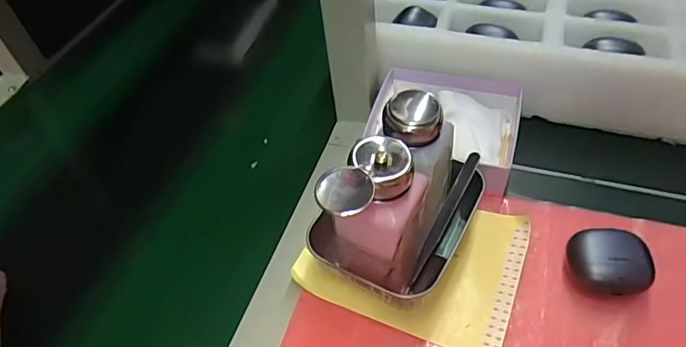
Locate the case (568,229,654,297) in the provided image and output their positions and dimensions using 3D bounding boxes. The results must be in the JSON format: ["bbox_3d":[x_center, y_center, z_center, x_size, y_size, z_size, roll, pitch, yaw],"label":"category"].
[{"bbox_3d":[0.198,0.068,0.373,0.050,0.033,0.048,-1,50,3],"label":"case"}]

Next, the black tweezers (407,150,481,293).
[{"bbox_3d":[0.079,0.036,0.391,0.010,0.017,0.117,24,79,22],"label":"black tweezers"}]

